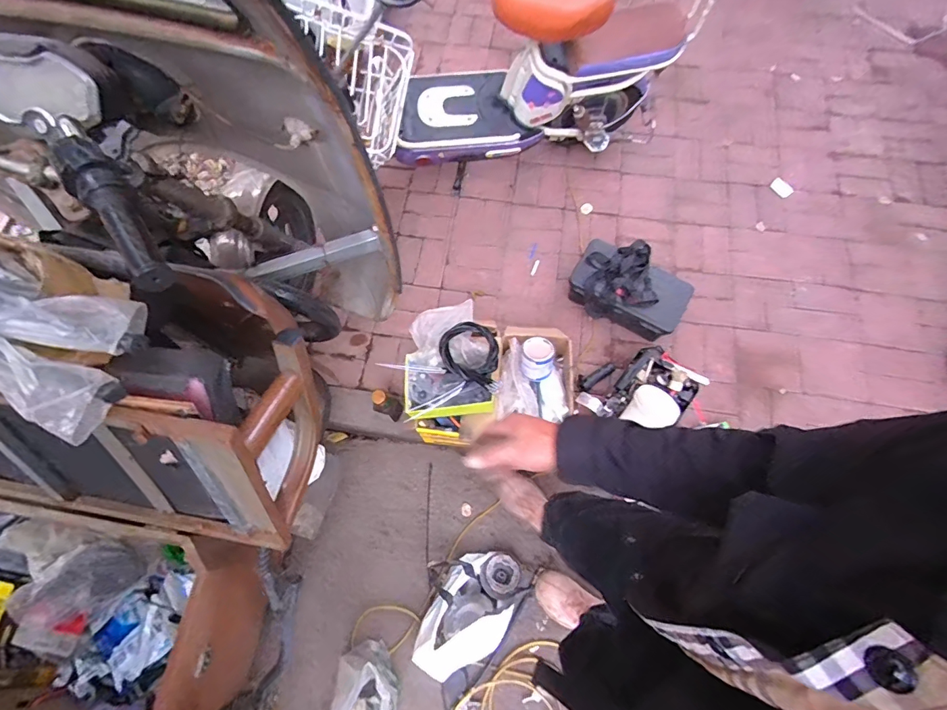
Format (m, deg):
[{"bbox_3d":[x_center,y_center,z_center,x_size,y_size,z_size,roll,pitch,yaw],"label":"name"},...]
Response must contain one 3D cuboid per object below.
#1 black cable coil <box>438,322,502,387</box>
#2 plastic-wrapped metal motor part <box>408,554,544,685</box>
[{"bbox_3d":[-0.013,-0.009,1.138,0.157,0.074,0.184,11,69,5],"label":"black cable coil"},{"bbox_3d":[-0.018,0.705,1.227,0.252,0.116,0.351,32,72,13],"label":"plastic-wrapped metal motor part"}]

